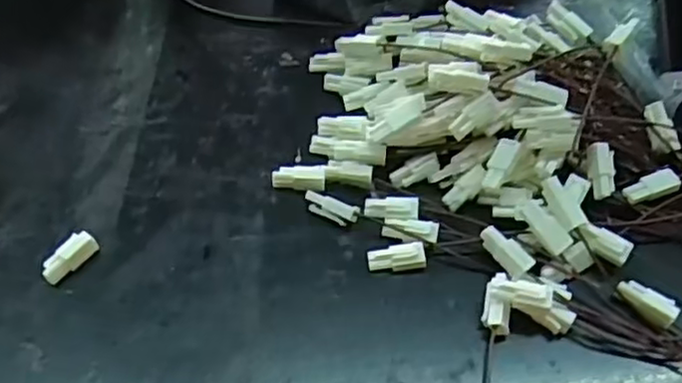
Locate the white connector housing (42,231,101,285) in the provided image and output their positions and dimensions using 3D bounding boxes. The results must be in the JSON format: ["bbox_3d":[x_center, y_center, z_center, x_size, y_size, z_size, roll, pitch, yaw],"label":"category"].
[{"bbox_3d":[-0.120,0.029,0.302,0.009,0.012,0.026,34,60,22],"label":"white connector housing"}]

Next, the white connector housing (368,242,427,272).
[{"bbox_3d":[0.025,0.030,0.303,0.026,0.009,0.011,-6,54,-5],"label":"white connector housing"}]

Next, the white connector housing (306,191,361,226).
[{"bbox_3d":[-0.005,0.008,0.318,0.026,0.007,0.009,20,56,14],"label":"white connector housing"}]

